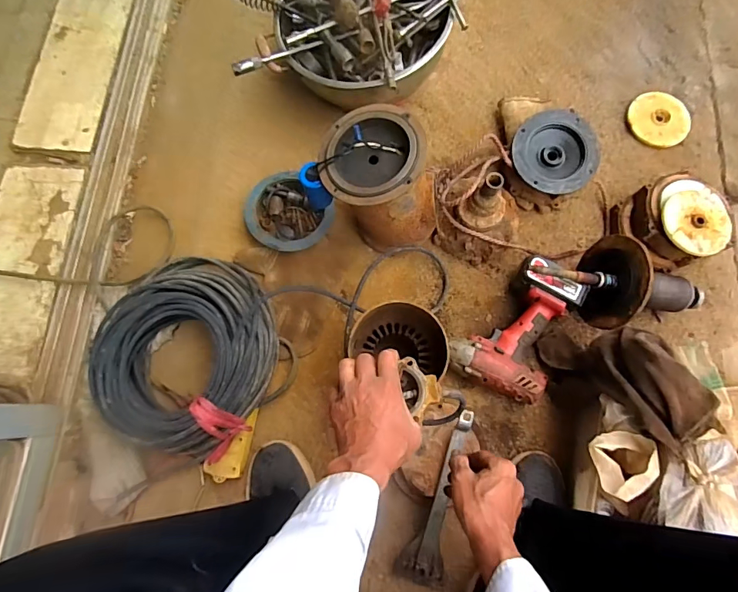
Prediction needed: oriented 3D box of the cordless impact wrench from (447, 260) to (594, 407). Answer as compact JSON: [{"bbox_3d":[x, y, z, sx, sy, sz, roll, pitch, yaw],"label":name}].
[{"bbox_3d":[0.237,0.045,0.715,0.162,0.077,0.225,26,78,8],"label":"cordless impact wrench"}]

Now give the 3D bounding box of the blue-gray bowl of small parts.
[{"bbox_3d":[-0.147,-0.145,0.778,0.144,0.040,0.133,0,76,1],"label":"blue-gray bowl of small parts"}]

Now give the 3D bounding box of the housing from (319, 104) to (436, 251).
[{"bbox_3d":[0.024,-0.180,0.692,0.150,0.217,0.154,-4,76,13],"label":"housing"}]

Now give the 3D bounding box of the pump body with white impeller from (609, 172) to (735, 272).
[{"bbox_3d":[0.531,-0.127,0.761,0.167,0.099,0.155,-24,76,-5],"label":"pump body with white impeller"}]

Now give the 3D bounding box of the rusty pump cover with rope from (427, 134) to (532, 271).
[{"bbox_3d":[0.188,-0.162,0.735,0.155,0.146,0.189,-18,76,-3],"label":"rusty pump cover with rope"}]

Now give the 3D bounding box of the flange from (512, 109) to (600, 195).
[{"bbox_3d":[0.324,-0.252,0.762,0.142,0.030,0.151,0,76,1],"label":"flange"}]

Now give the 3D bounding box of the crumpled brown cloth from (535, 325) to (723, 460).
[{"bbox_3d":[0.357,0.101,0.640,0.106,0.245,0.112,-34,111,-9],"label":"crumpled brown cloth"}]

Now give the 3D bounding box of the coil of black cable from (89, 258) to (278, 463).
[{"bbox_3d":[-0.291,0.079,0.696,0.292,0.110,0.293,0,76,1],"label":"coil of black cable"}]

